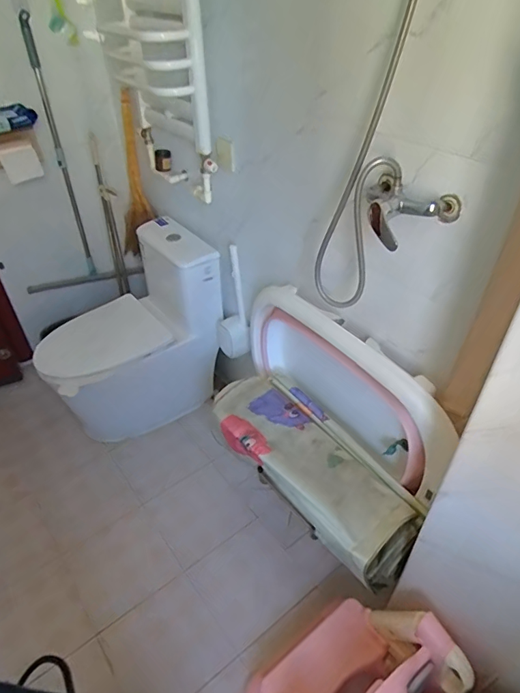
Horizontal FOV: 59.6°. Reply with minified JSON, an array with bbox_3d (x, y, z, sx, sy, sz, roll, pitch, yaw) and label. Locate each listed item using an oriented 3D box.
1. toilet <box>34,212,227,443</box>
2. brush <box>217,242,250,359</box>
[{"bbox_3d":[-0.513,-0.046,1.811,0.662,0.710,0.356,-22,44,-23],"label":"toilet"},{"bbox_3d":[-0.105,-0.145,1.685,0.109,0.482,0.129,-6,40,-6],"label":"brush"}]

